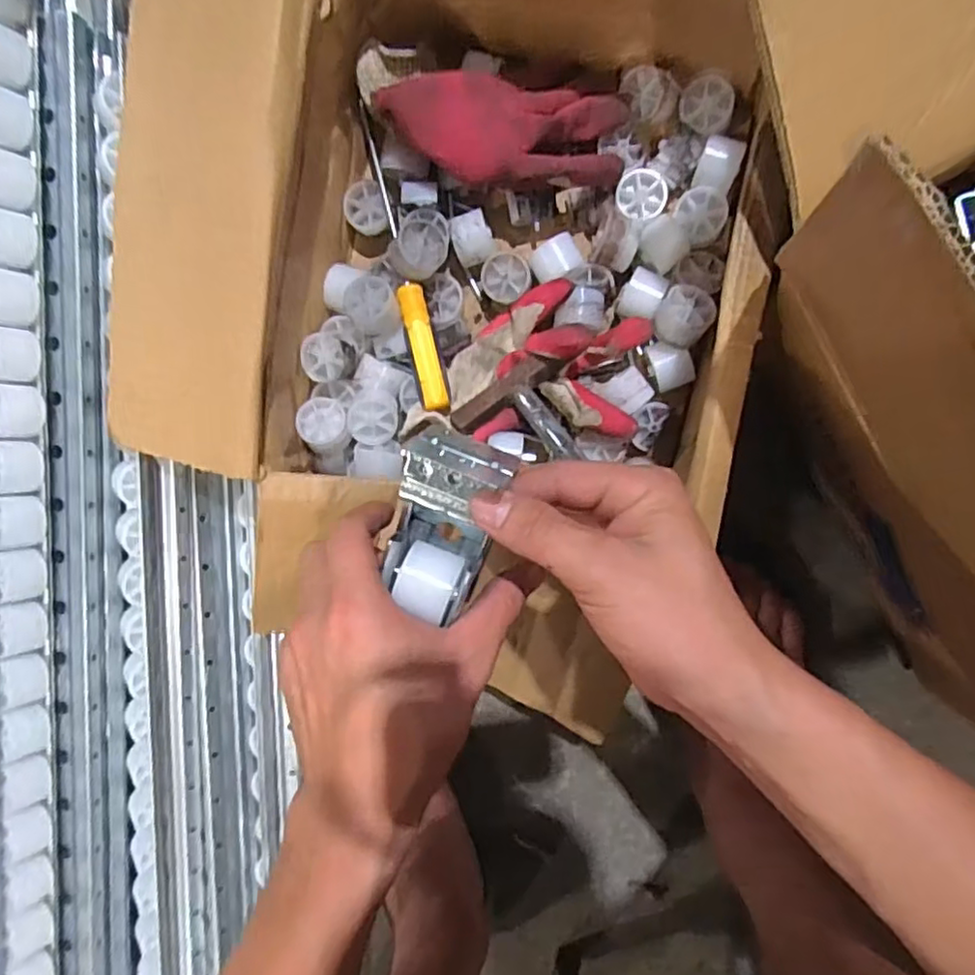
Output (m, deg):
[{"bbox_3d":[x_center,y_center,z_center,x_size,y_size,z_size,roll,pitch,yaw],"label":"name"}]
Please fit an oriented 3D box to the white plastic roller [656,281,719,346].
[{"bbox_3d":[0.131,-0.115,0.437,0.034,0.028,0.040,26,96,3],"label":"white plastic roller"}]

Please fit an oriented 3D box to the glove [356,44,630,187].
[{"bbox_3d":[-0.001,-0.237,0.430,0.178,0.037,0.074,12,95,5],"label":"glove"}]

